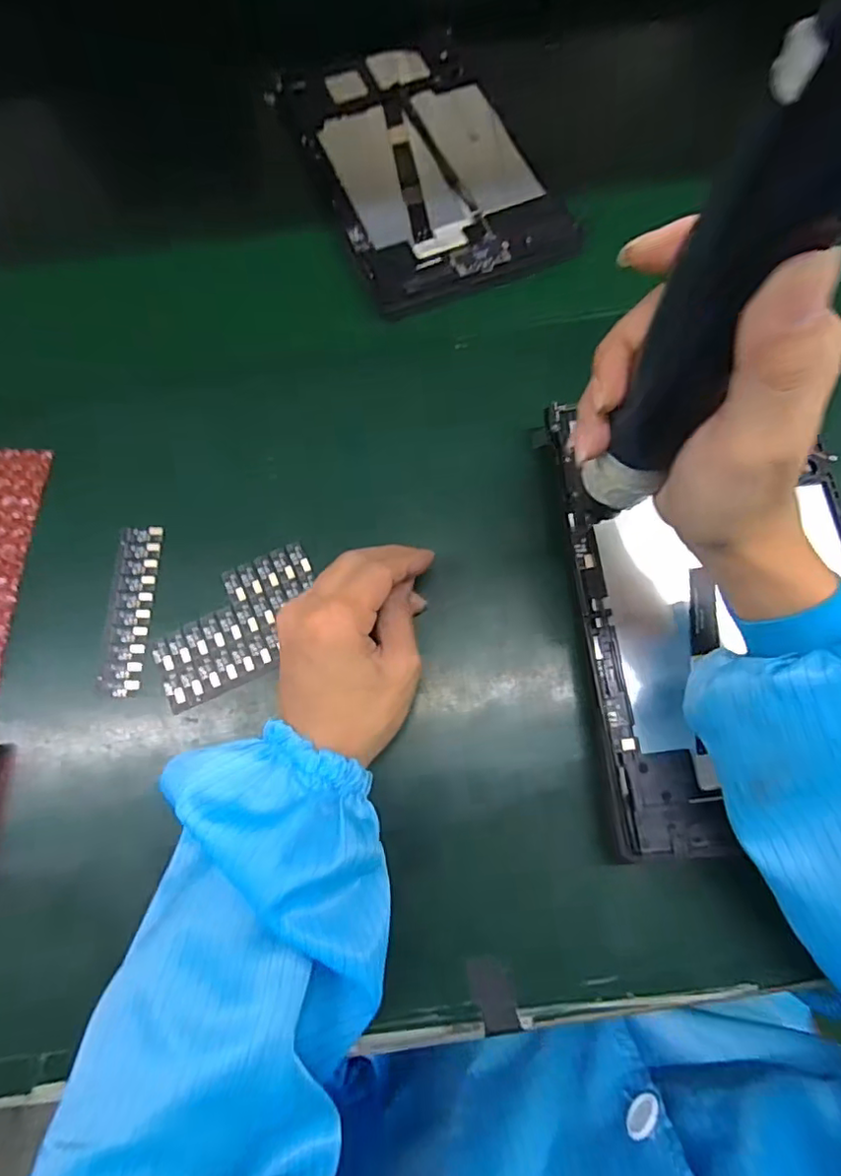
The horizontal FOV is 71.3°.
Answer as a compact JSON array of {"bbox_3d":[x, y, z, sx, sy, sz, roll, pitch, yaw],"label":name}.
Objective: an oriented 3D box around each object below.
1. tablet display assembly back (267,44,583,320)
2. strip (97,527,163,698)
[{"bbox_3d":[-0.001,-0.309,0.427,0.145,0.006,0.246,-24,73,-6],"label":"tablet display assembly back"},{"bbox_3d":[-0.168,0.011,0.338,0.023,0.004,0.099,0,72,2],"label":"strip"}]

